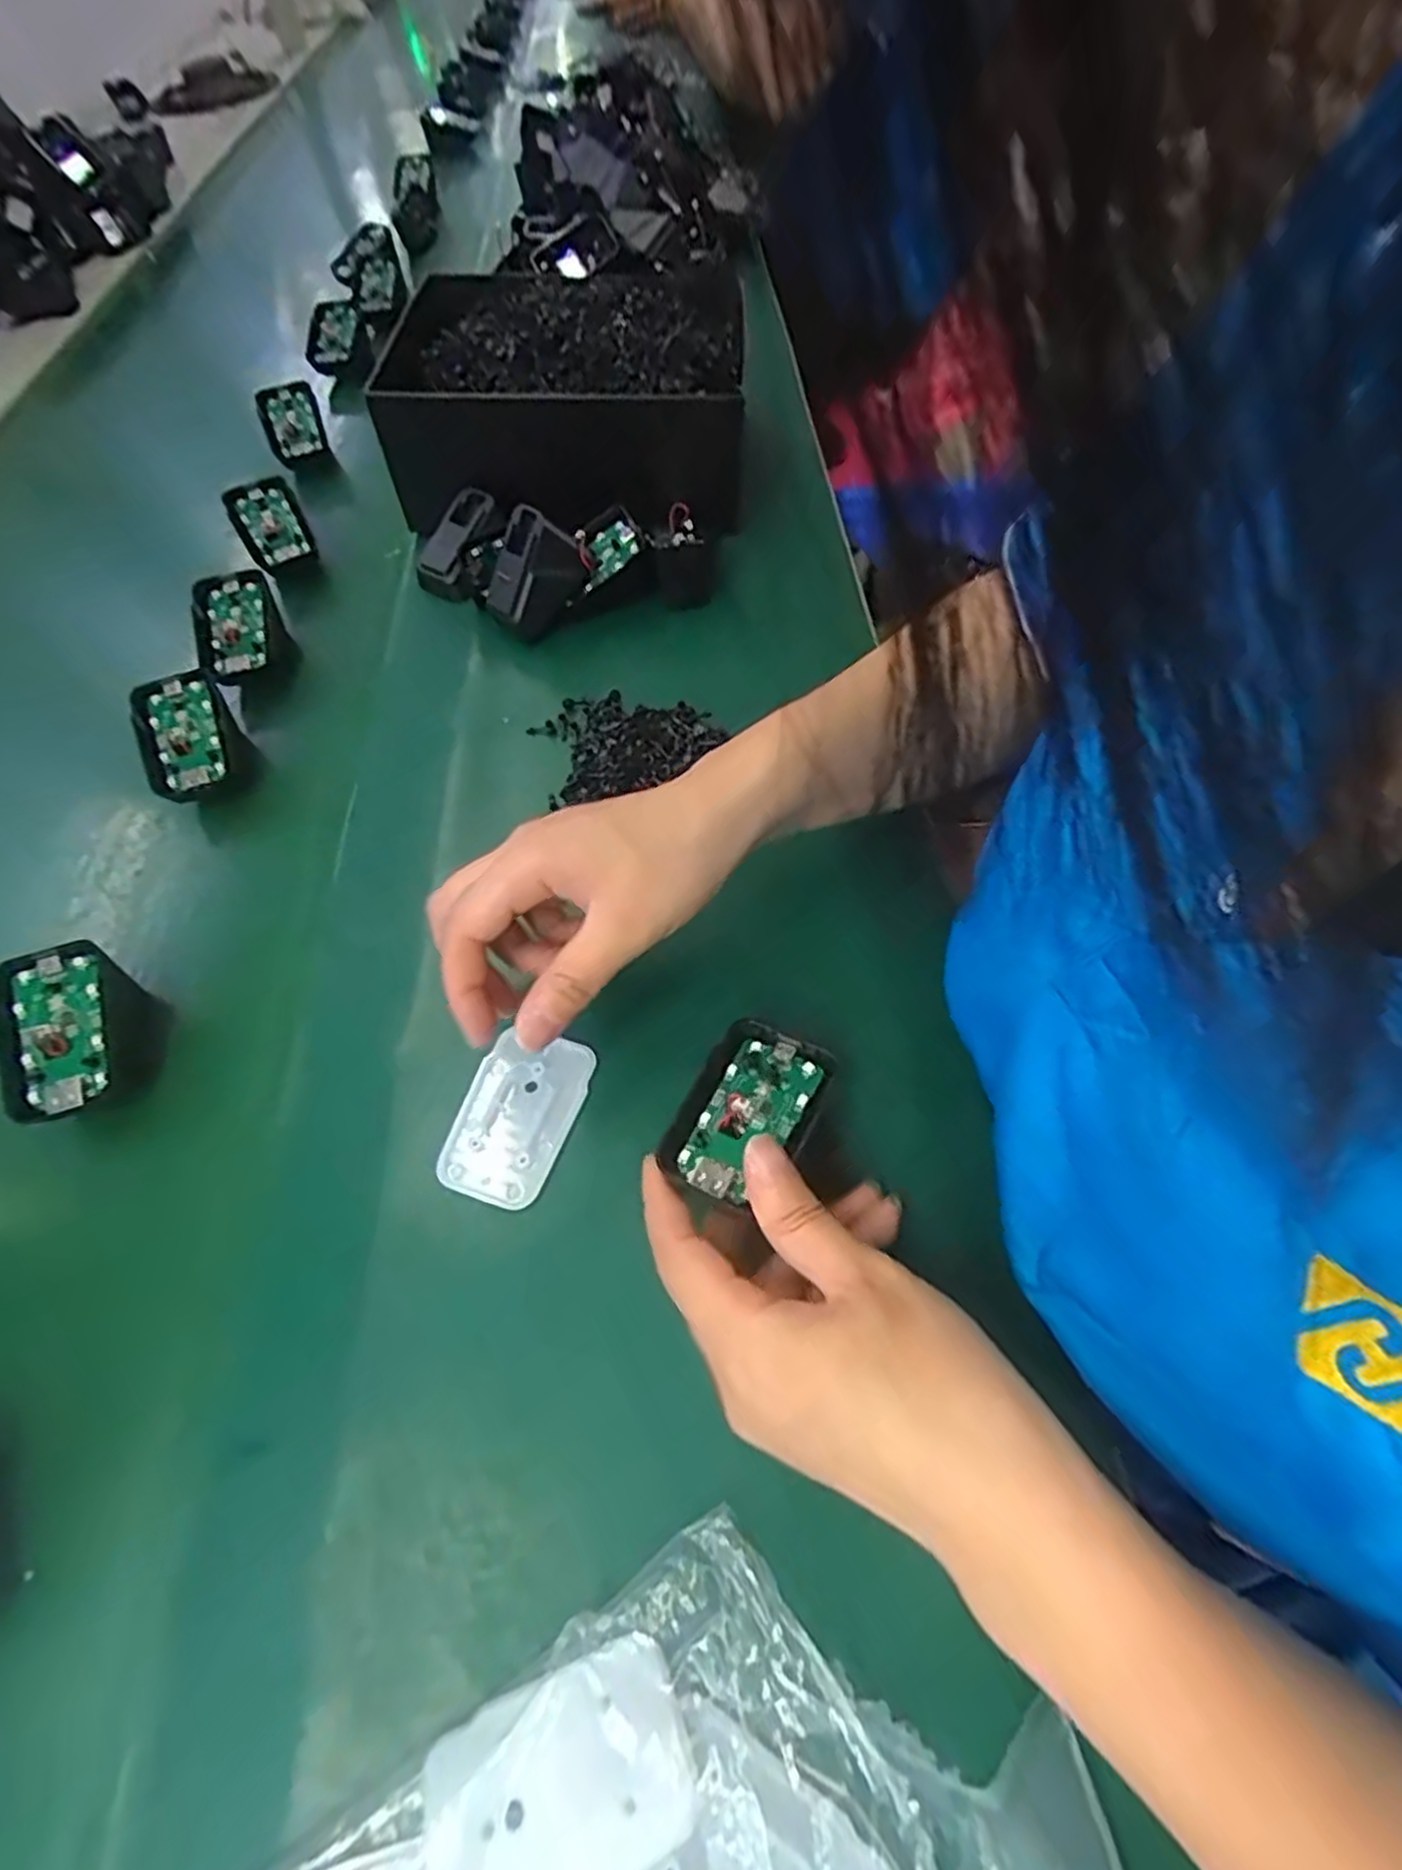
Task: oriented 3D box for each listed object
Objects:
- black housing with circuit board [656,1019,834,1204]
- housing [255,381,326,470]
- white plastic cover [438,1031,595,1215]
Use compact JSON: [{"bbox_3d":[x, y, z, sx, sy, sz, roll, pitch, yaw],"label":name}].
[{"bbox_3d":[0.017,0.061,0.268,0.044,0.012,0.067,23,62,19],"label":"black housing with circuit board"},{"bbox_3d":[-0.322,-0.402,0.598,0.043,0.014,0.068,-16,88,-12],"label":"housing"},{"bbox_3d":[-0.074,0.071,0.304,0.044,0.008,0.068,14,59,13],"label":"white plastic cover"}]

